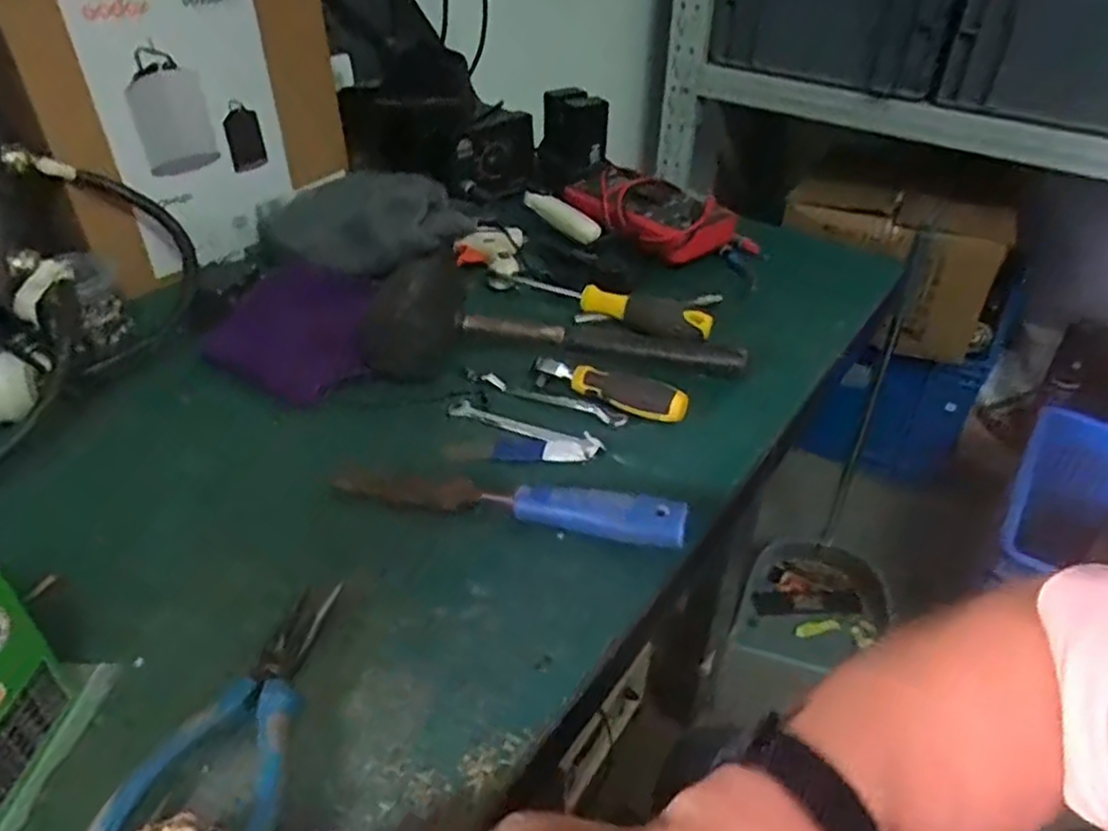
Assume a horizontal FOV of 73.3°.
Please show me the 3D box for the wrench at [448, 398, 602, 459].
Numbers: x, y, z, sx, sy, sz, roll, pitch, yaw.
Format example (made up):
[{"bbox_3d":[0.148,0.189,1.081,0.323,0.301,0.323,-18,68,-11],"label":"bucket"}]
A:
[{"bbox_3d":[-0.021,0.006,0.532,0.114,0.010,0.021,17,41,20],"label":"wrench"}]

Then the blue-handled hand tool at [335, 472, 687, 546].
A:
[{"bbox_3d":[-0.028,0.050,0.460,0.215,0.028,0.029,9,39,11],"label":"blue-handled hand tool"}]

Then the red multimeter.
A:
[{"bbox_3d":[0.095,-0.213,0.763,0.103,0.041,0.178,-21,43,-25],"label":"red multimeter"}]

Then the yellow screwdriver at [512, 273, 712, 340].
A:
[{"bbox_3d":[0.045,-0.098,0.637,0.178,0.026,0.025,18,42,21],"label":"yellow screwdriver"}]

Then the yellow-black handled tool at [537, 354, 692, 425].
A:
[{"bbox_3d":[0.040,-0.022,0.547,0.119,0.028,0.021,16,41,18],"label":"yellow-black handled tool"}]

